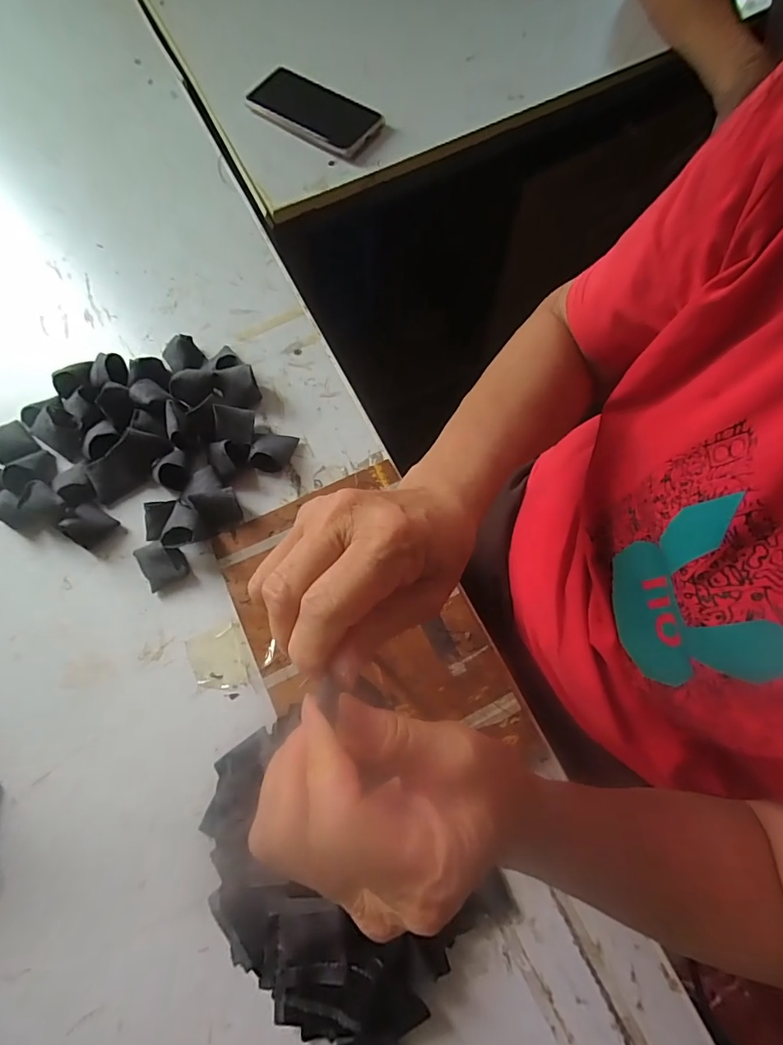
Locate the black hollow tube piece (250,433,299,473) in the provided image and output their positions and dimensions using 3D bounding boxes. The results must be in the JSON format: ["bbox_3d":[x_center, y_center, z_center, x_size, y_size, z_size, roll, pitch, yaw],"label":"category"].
[{"bbox_3d":[-0.112,-0.069,0.427,0.038,0.025,0.037,9,74,4],"label":"black hollow tube piece"}]

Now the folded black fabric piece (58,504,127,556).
[{"bbox_3d":[-0.267,0.005,0.406,0.041,0.026,0.033,29,76,9],"label":"folded black fabric piece"}]

